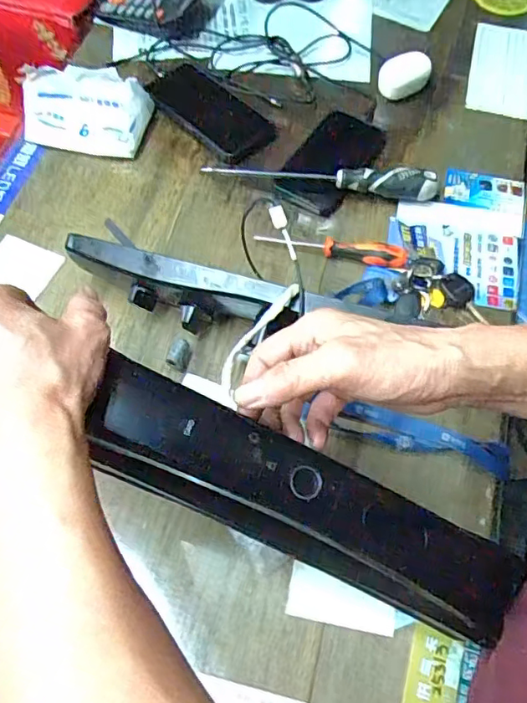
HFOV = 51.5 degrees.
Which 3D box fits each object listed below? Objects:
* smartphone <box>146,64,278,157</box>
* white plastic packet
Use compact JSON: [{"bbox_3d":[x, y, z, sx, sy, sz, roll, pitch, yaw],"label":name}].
[{"bbox_3d":[-0.066,-0.295,0.664,0.080,0.009,0.169,-38,69,-18],"label":"smartphone"},{"bbox_3d":[-0.207,-0.282,0.631,0.147,0.065,0.085,7,63,3],"label":"white plastic packet"}]

